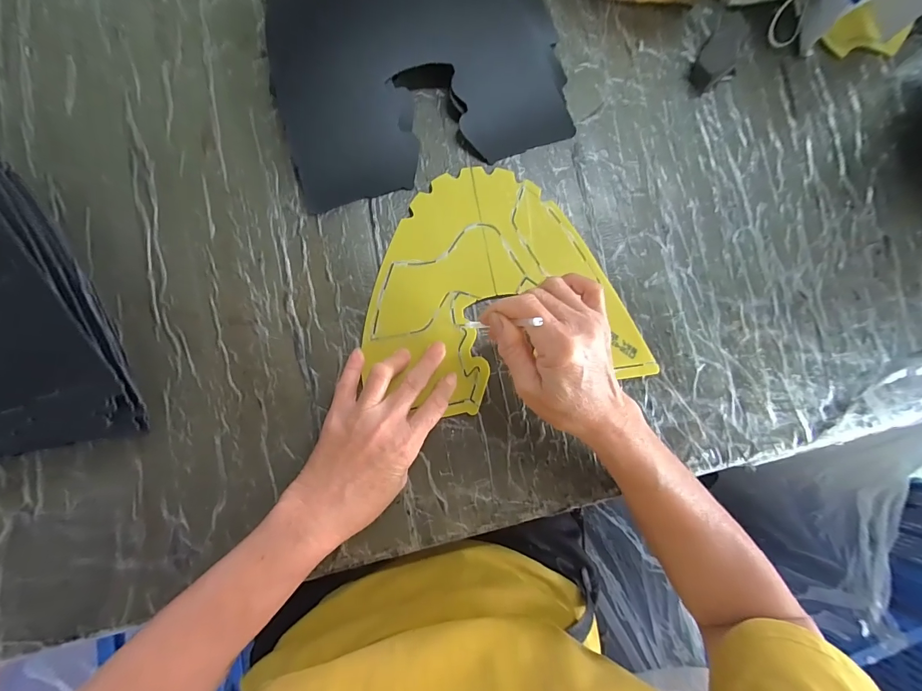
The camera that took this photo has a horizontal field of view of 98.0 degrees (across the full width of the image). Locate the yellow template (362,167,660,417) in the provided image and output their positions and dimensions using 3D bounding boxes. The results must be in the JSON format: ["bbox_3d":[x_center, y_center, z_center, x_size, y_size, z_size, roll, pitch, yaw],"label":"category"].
[{"bbox_3d":[0.030,-0.054,0.358,0.235,0.010,0.208,-12,86,-9],"label":"yellow template"}]

